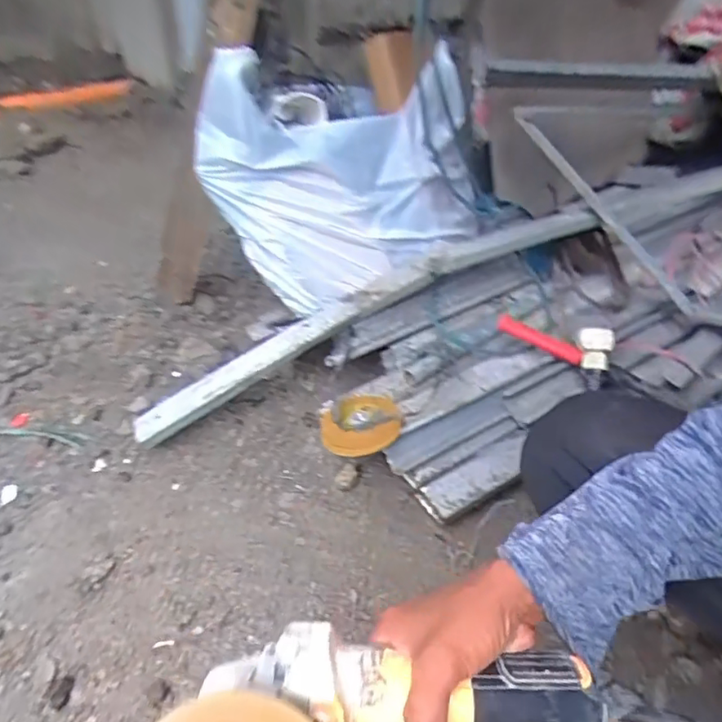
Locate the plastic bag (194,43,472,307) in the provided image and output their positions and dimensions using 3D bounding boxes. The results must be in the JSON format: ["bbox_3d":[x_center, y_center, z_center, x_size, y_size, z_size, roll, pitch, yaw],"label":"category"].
[{"bbox_3d":[-0.015,-0.288,0.891,0.416,0.295,0.218,-23,47,-27],"label":"plastic bag"}]

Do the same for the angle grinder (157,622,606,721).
[{"bbox_3d":[0.011,0.223,0.367,0.284,0.090,0.095,0,11,-17],"label":"angle grinder"}]

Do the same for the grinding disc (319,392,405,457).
[{"bbox_3d":[0.002,0.080,0.759,0.106,0.026,0.121,2,41,0],"label":"grinding disc"}]

